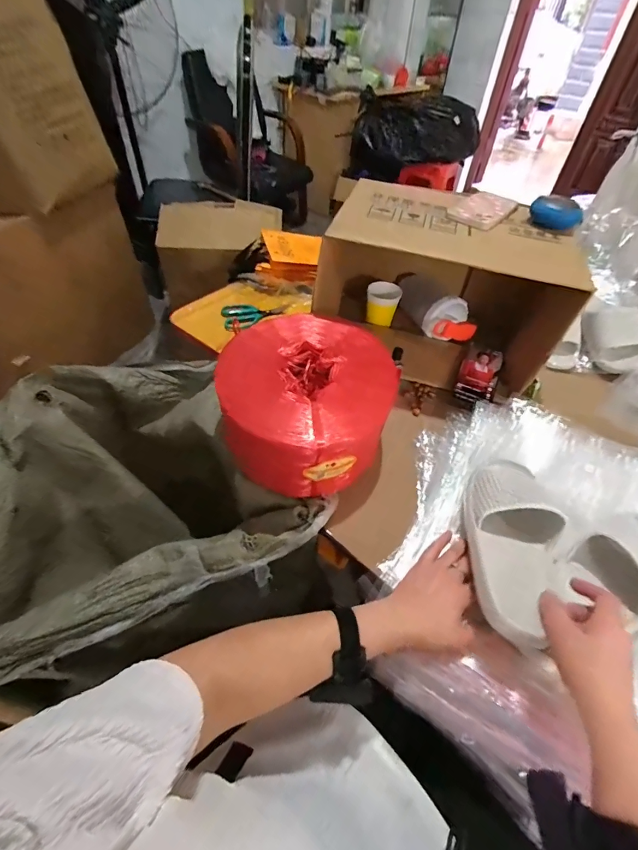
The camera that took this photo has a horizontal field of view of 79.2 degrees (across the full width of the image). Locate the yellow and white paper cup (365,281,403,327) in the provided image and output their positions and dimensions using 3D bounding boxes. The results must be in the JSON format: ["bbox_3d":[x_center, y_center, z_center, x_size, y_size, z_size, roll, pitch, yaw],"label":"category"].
[{"bbox_3d":[0.133,-0.253,0.813,0.067,0.071,0.066,12,49,6],"label":"yellow and white paper cup"}]

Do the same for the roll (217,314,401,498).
[{"bbox_3d":[-0.015,-0.044,0.612,0.248,0.139,0.238,2,48,-3],"label":"roll"}]

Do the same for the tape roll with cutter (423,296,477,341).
[{"bbox_3d":[0.265,-0.211,0.773,0.095,0.065,0.064,-10,50,-13],"label":"tape roll with cutter"}]

